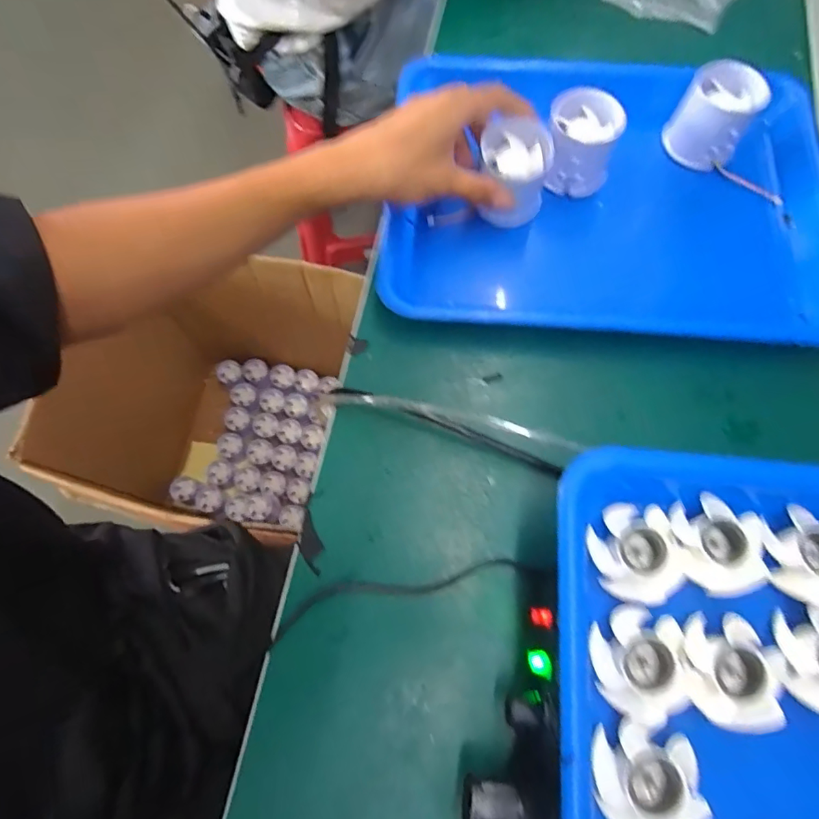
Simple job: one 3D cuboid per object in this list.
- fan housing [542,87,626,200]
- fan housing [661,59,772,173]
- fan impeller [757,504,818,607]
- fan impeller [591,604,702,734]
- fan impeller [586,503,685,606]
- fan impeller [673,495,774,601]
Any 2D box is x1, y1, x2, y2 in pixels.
[{"bbox_3d":[0.132,-0.203,0.386,0.049,0.058,0.052,5,71,3],"label":"fan housing"},{"bbox_3d":[0.238,-0.229,0.391,0.056,0.059,0.045,33,74,12],"label":"fan housing"},{"bbox_3d":[0.192,0.070,0.238,0.040,0.012,0.045,-11,71,-3],"label":"fan impeller"},{"bbox_3d":[0.105,0.115,0.225,0.040,0.017,0.046,-16,71,-5],"label":"fan impeller"},{"bbox_3d":[0.109,0.070,0.243,0.039,0.016,0.046,-9,70,-2],"label":"fan impeller"},{"bbox_3d":[0.152,0.066,0.241,0.039,0.014,0.045,-1,70,0],"label":"fan impeller"}]

